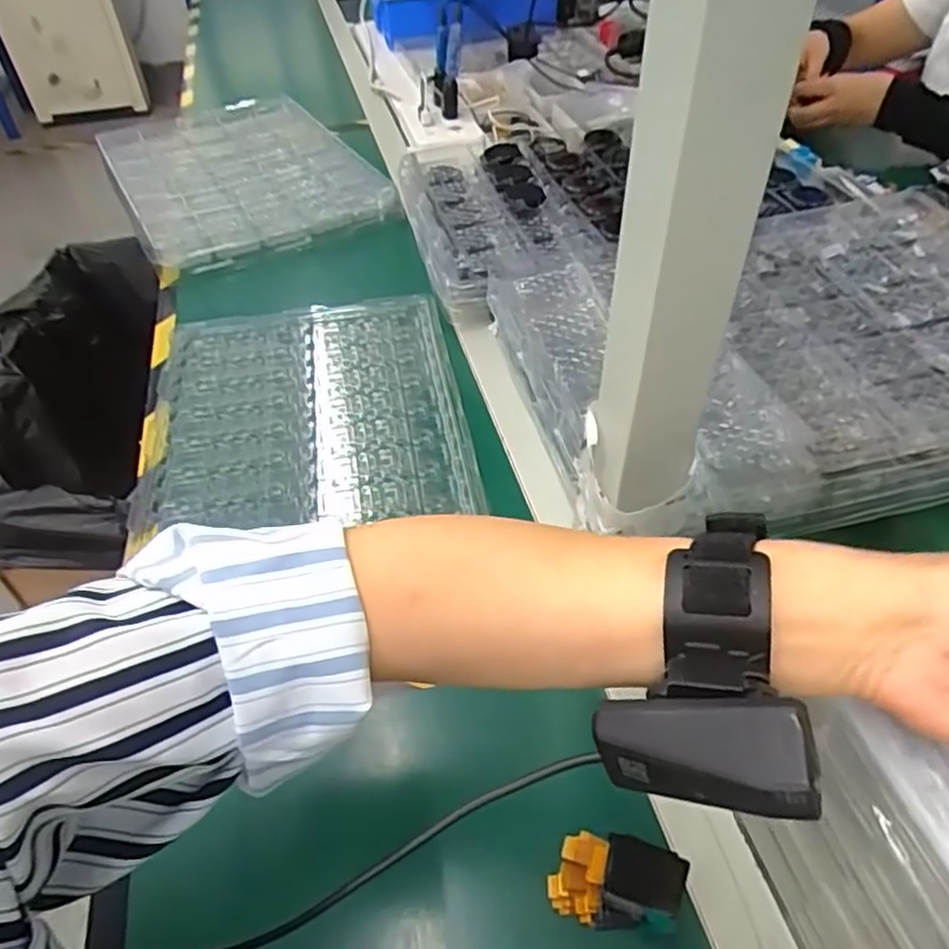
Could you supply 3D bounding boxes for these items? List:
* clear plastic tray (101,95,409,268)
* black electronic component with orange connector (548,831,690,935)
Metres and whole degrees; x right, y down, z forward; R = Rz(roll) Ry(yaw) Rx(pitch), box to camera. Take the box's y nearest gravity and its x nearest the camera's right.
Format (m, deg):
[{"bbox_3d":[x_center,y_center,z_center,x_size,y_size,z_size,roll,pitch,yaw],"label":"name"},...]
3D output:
[{"bbox_3d":[-0.337,-0.433,0.956,0.292,0.022,0.494,-23,49,-19],"label":"clear plastic tray"},{"bbox_3d":[0.070,0.200,0.340,0.062,0.031,0.034,6,47,8],"label":"black electronic component with orange connector"}]

